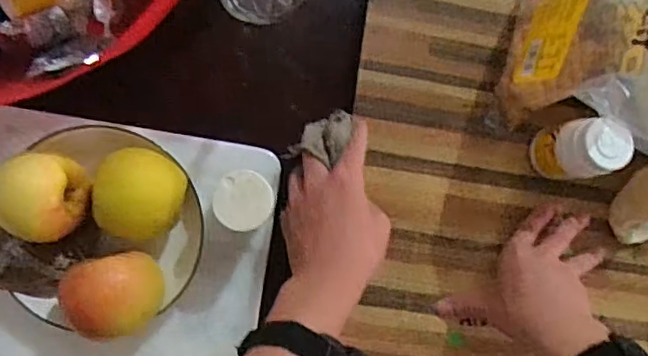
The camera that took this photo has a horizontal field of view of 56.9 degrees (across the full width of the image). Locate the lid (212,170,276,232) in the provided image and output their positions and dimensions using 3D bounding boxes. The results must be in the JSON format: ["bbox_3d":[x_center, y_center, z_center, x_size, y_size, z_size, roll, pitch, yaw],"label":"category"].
[{"bbox_3d":[-0.064,0.018,0.479,0.047,0.010,0.046,0,86,-4],"label":"lid"}]

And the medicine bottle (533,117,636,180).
[{"bbox_3d":[0.234,-0.024,0.553,0.045,0.097,0.053,-4,88,-8],"label":"medicine bottle"}]

